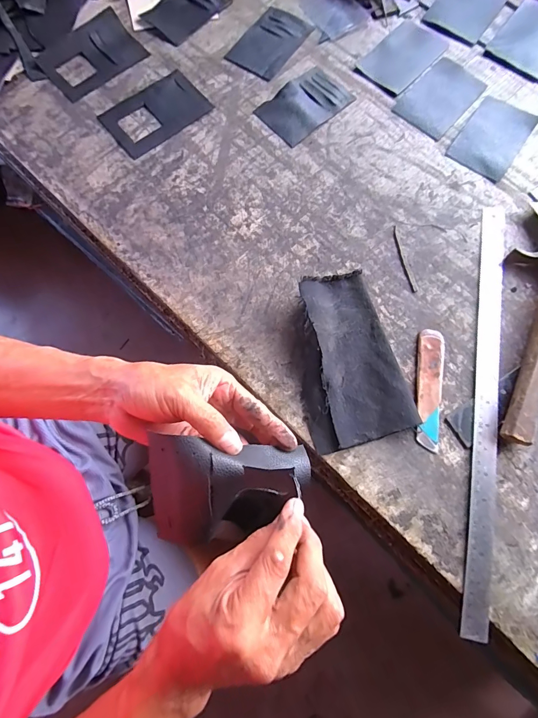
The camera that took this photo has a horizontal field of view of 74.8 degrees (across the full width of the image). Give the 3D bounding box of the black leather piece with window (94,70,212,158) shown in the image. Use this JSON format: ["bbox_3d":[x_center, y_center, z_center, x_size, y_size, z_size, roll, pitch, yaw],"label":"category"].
[{"bbox_3d":[-0.152,-0.331,0.473,0.132,0.004,0.090,-41,79,-11],"label":"black leather piece with window"}]

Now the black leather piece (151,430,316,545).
[{"bbox_3d":[-0.029,0.099,0.262,0.119,0.043,0.073,2,75,-1],"label":"black leather piece"}]

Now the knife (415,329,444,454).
[{"bbox_3d":[0.175,0.031,0.384,0.027,0.006,0.132,9,75,1],"label":"knife"}]

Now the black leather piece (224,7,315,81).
[{"bbox_3d":[0.002,-0.464,0.515,0.078,0.005,0.127,32,76,7],"label":"black leather piece"}]

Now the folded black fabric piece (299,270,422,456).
[{"bbox_3d":[0.083,-0.003,0.381,0.110,0.033,0.183,-14,76,-5],"label":"folded black fabric piece"}]

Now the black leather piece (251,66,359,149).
[{"bbox_3d":[0.050,-0.351,0.483,0.126,0.009,0.079,-42,80,-11],"label":"black leather piece"}]

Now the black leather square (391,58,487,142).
[{"bbox_3d":[0.242,-0.371,0.500,0.082,0.004,0.137,41,75,8],"label":"black leather square"}]

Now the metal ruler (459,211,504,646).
[{"bbox_3d":[0.240,0.035,0.386,0.032,0.006,0.466,14,74,-2],"label":"metal ruler"}]

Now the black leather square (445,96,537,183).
[{"bbox_3d":[0.306,-0.304,0.482,0.080,0.004,0.138,35,75,8],"label":"black leather square"}]

